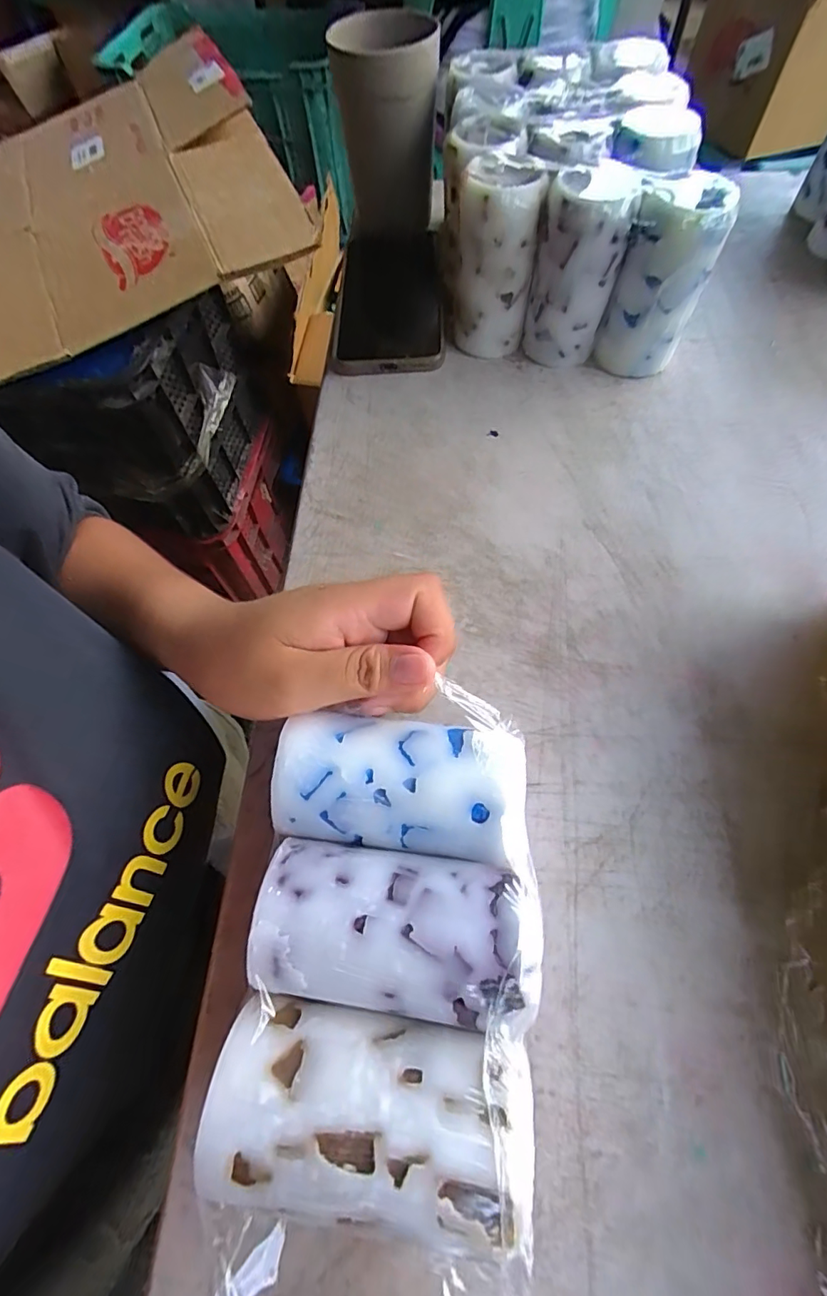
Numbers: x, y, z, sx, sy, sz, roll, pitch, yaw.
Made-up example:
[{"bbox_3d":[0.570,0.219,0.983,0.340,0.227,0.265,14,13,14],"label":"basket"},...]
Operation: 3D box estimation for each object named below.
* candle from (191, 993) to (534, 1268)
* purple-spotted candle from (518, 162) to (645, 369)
[{"bbox_3d":[-0.014,0.146,0.158,0.094,0.050,0.052,6,65,5],"label":"candle"},{"bbox_3d":[0.100,-0.234,0.310,0.051,0.094,0.052,11,65,7],"label":"purple-spotted candle"}]

